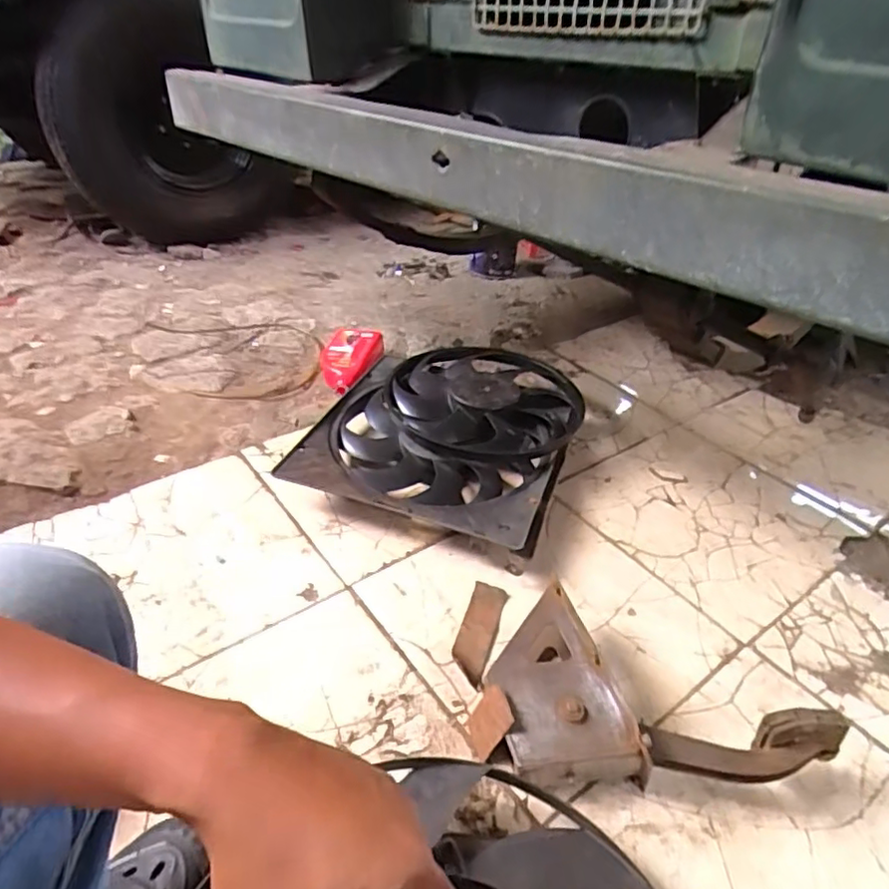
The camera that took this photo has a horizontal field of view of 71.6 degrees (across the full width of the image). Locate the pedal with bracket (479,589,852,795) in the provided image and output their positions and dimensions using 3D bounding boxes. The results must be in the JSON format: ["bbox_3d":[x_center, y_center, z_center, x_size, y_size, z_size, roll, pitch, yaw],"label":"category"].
[{"bbox_3d":[0.239,0.296,0.754,0.366,0.116,0.227,3,35,1],"label":"pedal with bracket"}]

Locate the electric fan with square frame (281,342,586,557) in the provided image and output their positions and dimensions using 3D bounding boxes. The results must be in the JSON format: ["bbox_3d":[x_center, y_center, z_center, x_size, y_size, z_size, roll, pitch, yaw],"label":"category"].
[{"bbox_3d":[0.013,-0.042,1.190,0.448,0.105,0.567,12,37,13],"label":"electric fan with square frame"}]

